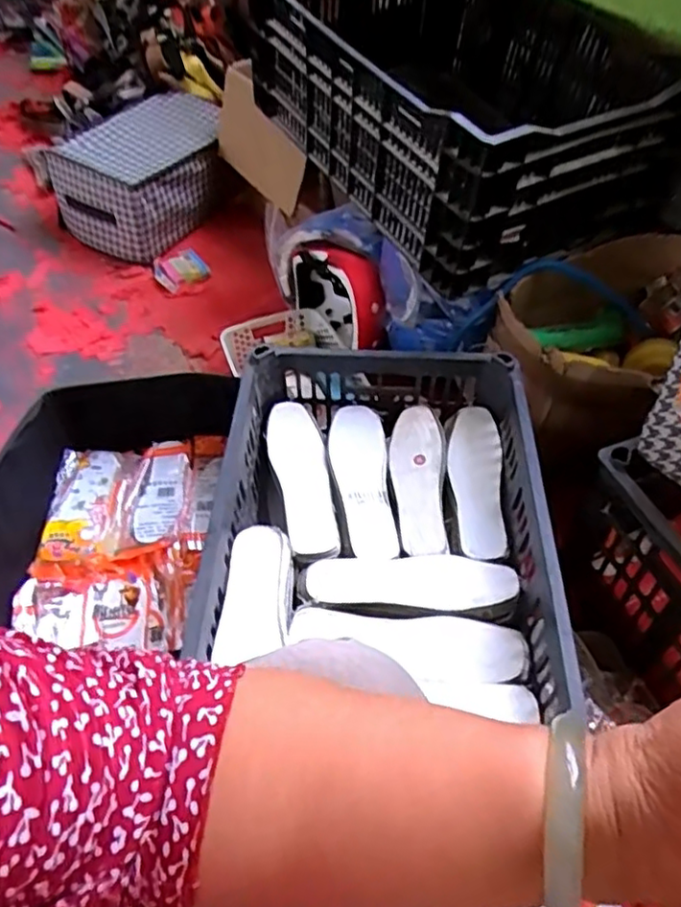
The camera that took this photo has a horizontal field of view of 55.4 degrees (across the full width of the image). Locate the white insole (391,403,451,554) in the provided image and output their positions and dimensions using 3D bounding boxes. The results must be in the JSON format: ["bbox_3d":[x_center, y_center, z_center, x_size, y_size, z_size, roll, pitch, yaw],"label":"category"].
[{"bbox_3d":[0.097,0.031,0.807,0.063,0.028,0.214,2,59,0],"label":"white insole"}]

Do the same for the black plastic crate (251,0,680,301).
[{"bbox_3d":[0.181,-0.539,0.978,0.456,0.261,0.559,-24,56,-17],"label":"black plastic crate"}]

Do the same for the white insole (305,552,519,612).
[{"bbox_3d":[0.076,0.138,0.702,0.218,0.007,0.071,-3,42,2],"label":"white insole"}]

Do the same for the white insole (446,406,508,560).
[{"bbox_3d":[0.167,0.035,0.809,0.065,0.027,0.221,5,53,4],"label":"white insole"}]

